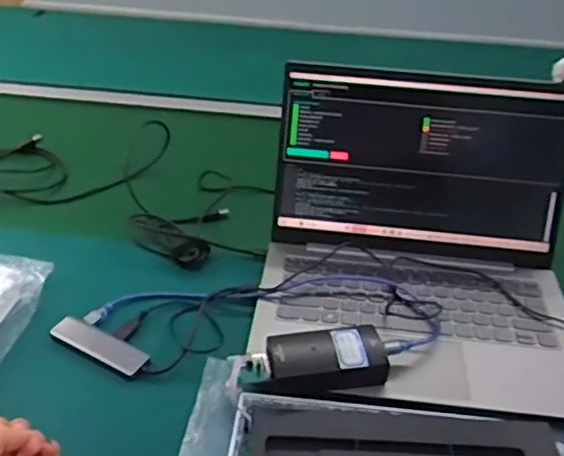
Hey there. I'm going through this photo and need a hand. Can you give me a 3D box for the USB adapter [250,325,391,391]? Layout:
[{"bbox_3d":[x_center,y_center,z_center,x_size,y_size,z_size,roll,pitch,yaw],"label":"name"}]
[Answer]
[{"bbox_3d":[0.033,0.114,0.566,0.111,0.031,0.056,-3,37,-9],"label":"USB adapter"}]

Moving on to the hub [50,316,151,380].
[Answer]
[{"bbox_3d":[-0.174,0.111,0.606,0.107,0.014,0.032,21,40,23],"label":"hub"}]

